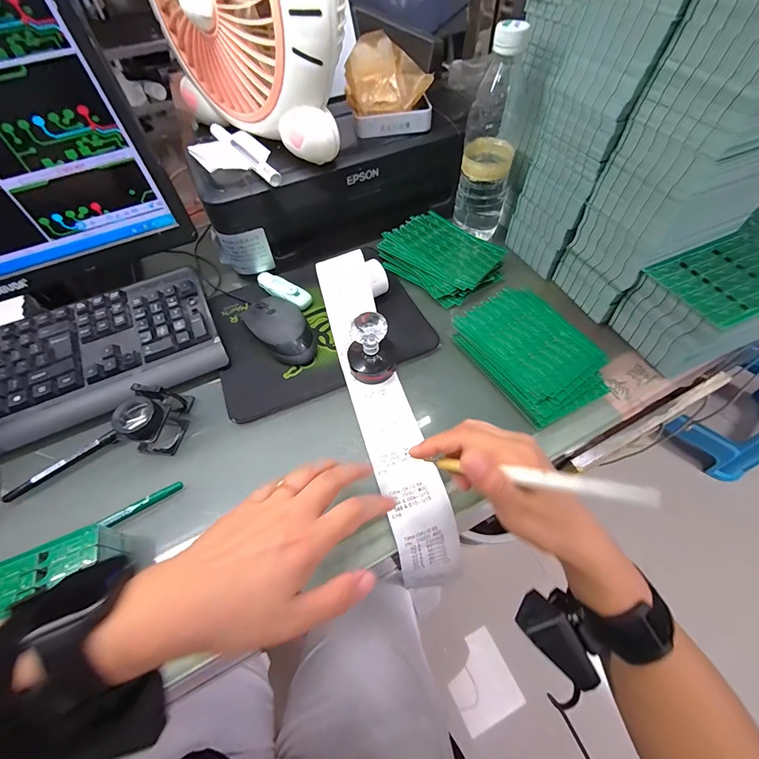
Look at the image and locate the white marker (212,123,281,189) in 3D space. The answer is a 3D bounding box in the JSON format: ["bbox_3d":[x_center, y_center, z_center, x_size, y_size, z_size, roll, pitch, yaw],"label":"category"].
[{"bbox_3d":[-0.160,-0.269,0.426,0.018,0.023,0.144,-35,61,-18],"label":"white marker"}]

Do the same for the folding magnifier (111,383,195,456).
[{"bbox_3d":[-0.225,0.036,0.358,0.044,0.055,0.065,5,58,7],"label":"folding magnifier"}]

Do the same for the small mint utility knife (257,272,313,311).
[{"bbox_3d":[-0.127,-0.119,0.470,0.089,0.012,0.028,34,65,23],"label":"small mint utility knife"}]

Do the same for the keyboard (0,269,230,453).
[{"bbox_3d":[-0.395,0.002,0.393,0.417,0.028,0.148,-25,59,-13],"label":"keyboard"}]

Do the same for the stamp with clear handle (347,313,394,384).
[{"bbox_3d":[-0.011,-0.034,0.376,0.049,0.073,0.047,-7,58,-1],"label":"stamp with clear handle"}]

